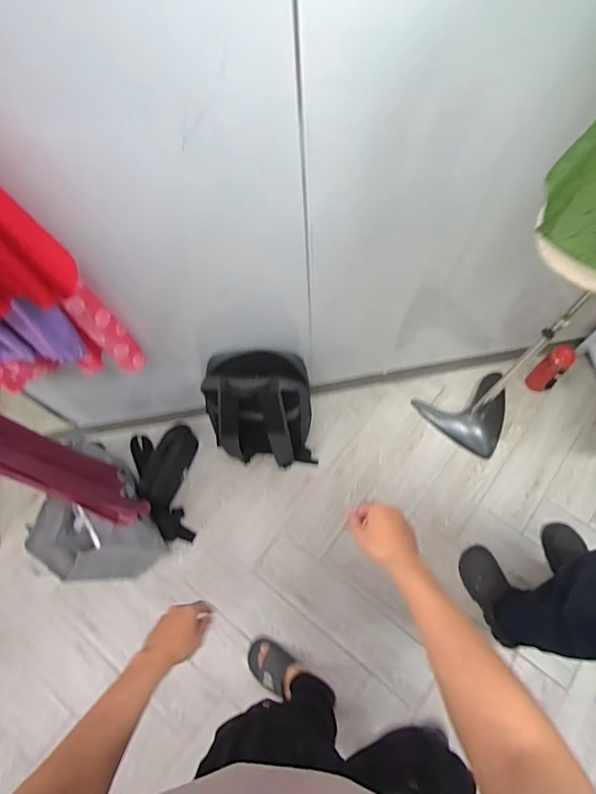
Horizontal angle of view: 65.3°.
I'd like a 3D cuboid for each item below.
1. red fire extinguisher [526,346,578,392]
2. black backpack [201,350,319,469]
[{"bbox_3d":[0.826,-0.083,1.521,0.086,0.201,0.081,-42,72,-14],"label":"red fire extinguisher"},{"bbox_3d":[-0.117,0.055,1.392,0.303,0.450,0.213,-4,67,1],"label":"black backpack"}]

